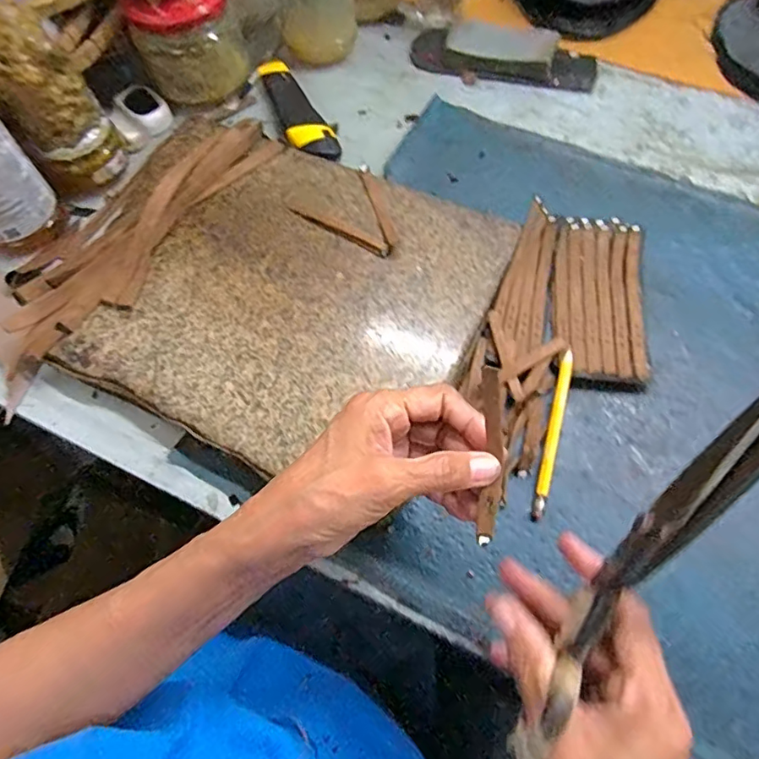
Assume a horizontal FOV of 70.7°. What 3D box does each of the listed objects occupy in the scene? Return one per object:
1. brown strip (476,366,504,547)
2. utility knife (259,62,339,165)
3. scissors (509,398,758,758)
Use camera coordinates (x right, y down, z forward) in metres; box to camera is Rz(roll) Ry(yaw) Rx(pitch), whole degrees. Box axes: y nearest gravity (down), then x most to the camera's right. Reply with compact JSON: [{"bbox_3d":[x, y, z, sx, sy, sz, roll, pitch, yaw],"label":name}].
[{"bbox_3d":[0.056,0.039,0.268,0.013,0.010,0.089,2,96,3],"label":"brown strip"},{"bbox_3d":[-0.078,-0.258,0.516,0.042,0.017,0.139,-21,66,-7],"label":"utility knife"},{"bbox_3d":[0.112,0.072,0.221,0.015,0.046,0.201,33,106,16],"label":"scissors"}]

